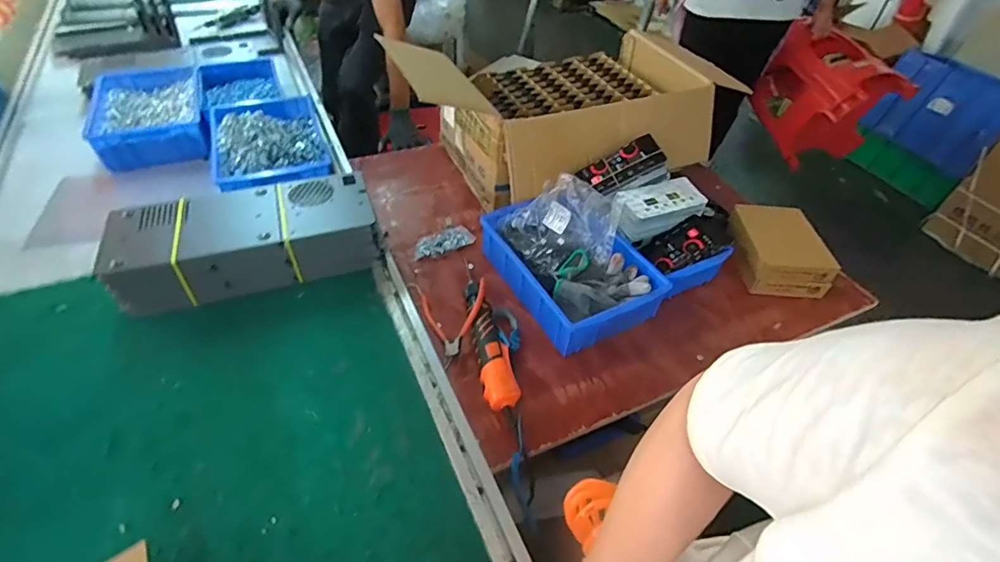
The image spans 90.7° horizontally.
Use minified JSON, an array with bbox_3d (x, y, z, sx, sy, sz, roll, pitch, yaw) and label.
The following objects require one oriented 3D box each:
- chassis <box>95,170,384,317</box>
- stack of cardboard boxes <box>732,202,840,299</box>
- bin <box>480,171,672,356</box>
[{"bbox_3d":[-0.400,-0.069,0.805,0.389,0.099,0.166,-15,49,-19],"label":"chassis"},{"bbox_3d":[0.503,-0.057,0.907,0.141,0.084,0.162,0,45,-6],"label":"stack of cardboard boxes"},{"bbox_3d":[0.117,-0.057,0.818,0.202,0.163,0.296,-19,50,-23],"label":"bin"}]

